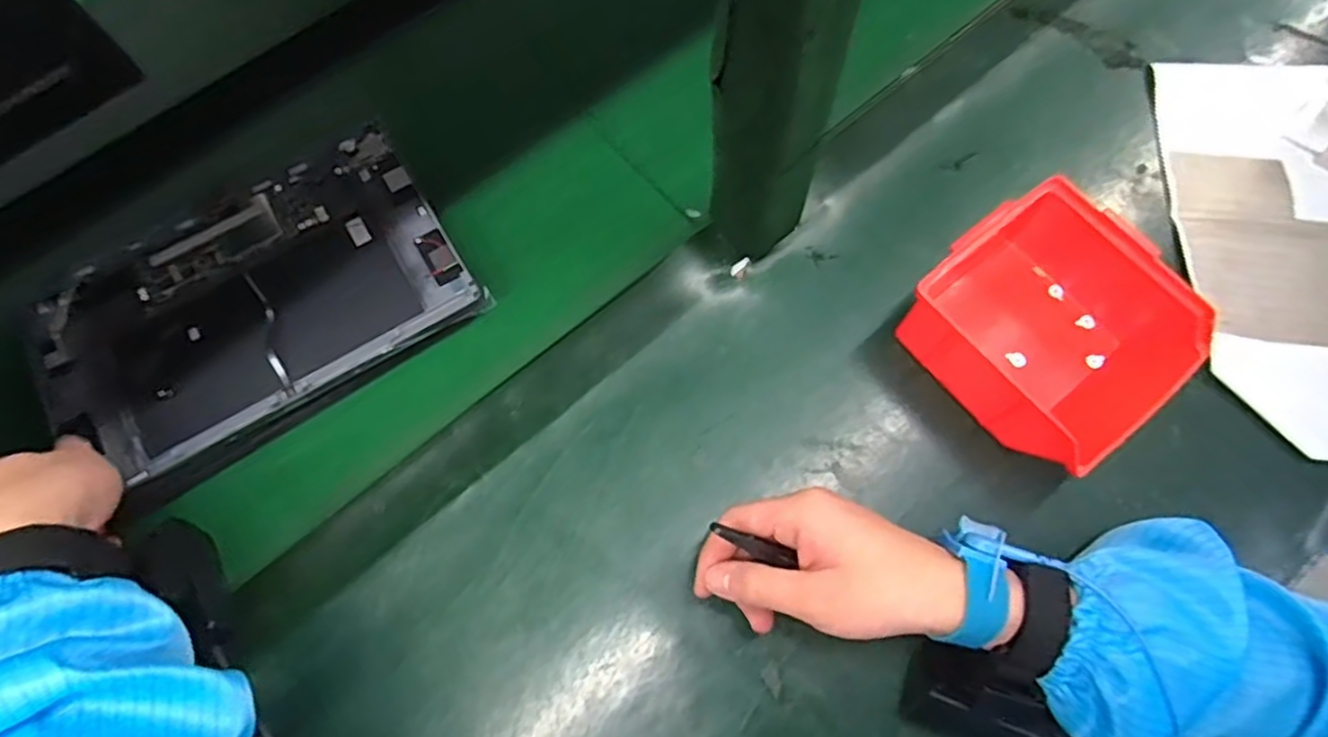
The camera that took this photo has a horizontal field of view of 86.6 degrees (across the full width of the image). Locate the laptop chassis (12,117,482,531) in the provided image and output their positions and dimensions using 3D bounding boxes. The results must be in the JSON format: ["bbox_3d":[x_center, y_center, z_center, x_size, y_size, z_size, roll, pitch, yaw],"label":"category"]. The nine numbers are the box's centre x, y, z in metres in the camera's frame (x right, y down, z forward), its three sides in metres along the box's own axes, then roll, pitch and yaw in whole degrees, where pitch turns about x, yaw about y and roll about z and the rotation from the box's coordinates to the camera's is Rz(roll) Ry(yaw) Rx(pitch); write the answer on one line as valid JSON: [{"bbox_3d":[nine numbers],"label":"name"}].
[{"bbox_3d":[-0.259,-0.041,0.445,0.247,0.022,0.173,-33,77,-11],"label":"laptop chassis"}]

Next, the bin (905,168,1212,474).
[{"bbox_3d":[0.231,-0.022,0.422,0.123,0.067,0.141,-43,79,-13],"label":"bin"}]

